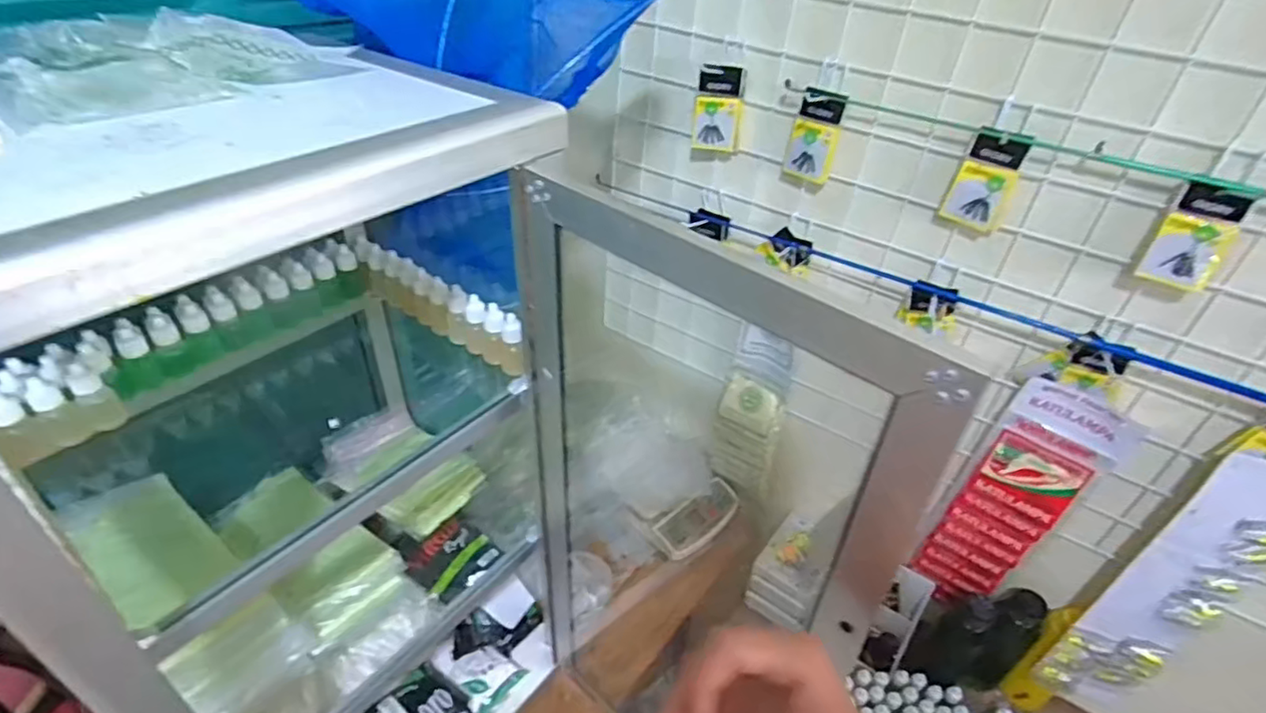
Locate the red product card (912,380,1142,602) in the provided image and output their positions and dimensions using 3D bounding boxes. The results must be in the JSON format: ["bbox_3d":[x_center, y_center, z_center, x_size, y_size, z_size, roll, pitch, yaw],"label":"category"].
[{"bbox_3d":[0.466,0.191,0.787,0.109,0.385,0.022,30,43,25],"label":"red product card"}]

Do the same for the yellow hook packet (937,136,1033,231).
[{"bbox_3d":[0.352,-0.173,0.635,0.053,0.088,0.023,20,40,18],"label":"yellow hook packet"}]

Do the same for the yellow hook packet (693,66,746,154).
[{"bbox_3d":[0.101,-0.289,0.744,0.054,0.092,0.024,6,38,0],"label":"yellow hook packet"}]

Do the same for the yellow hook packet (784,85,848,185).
[{"bbox_3d":[0.204,-0.245,0.711,0.049,0.099,0.019,28,43,26],"label":"yellow hook packet"}]

